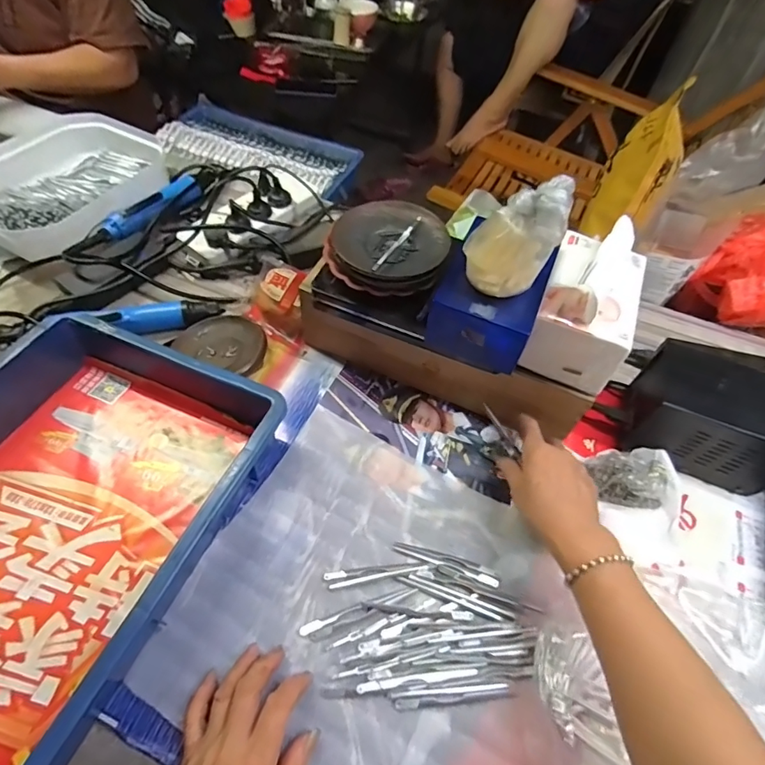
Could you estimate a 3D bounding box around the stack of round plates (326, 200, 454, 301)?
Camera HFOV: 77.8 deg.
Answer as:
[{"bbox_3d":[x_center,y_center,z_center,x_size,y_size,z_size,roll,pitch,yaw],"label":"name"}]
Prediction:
[{"bbox_3d":[0.009,-0.143,0.486,0.113,0.029,0.122,17,55,8],"label":"stack of round plates"}]

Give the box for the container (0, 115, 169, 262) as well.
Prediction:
[{"bbox_3d":[-0.467,-0.300,0.714,0.278,0.079,0.278,2,54,-3],"label":"container"}]

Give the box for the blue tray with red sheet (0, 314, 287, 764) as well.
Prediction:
[{"bbox_3d":[-0.306,0.145,0.402,0.280,0.086,0.433,21,55,10],"label":"blue tray with red sheet"}]

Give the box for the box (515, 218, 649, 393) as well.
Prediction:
[{"bbox_3d":[0.199,-0.080,0.459,0.086,0.111,0.128,20,55,10],"label":"box"}]

